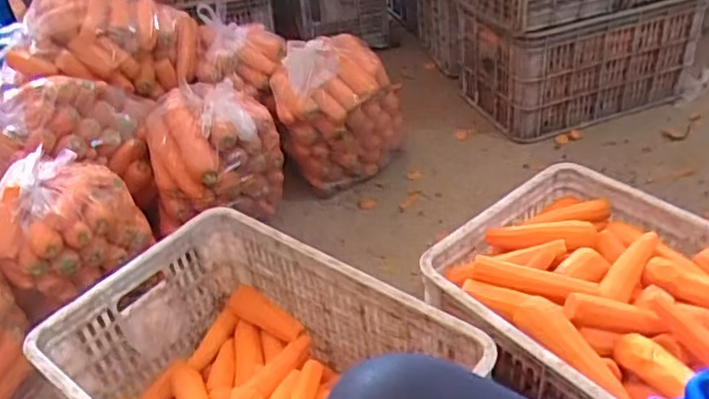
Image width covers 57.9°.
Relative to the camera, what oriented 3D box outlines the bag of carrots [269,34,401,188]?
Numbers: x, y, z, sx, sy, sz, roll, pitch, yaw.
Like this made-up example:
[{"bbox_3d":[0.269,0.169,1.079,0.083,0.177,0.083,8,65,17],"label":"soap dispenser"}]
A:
[{"bbox_3d":[-0.030,-0.188,1.452,0.280,0.311,0.204,-9,37,-4],"label":"bag of carrots"}]

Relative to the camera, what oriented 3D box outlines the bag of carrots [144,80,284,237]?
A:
[{"bbox_3d":[-0.295,-0.093,1.344,0.270,0.254,0.218,-12,37,-8],"label":"bag of carrots"}]

